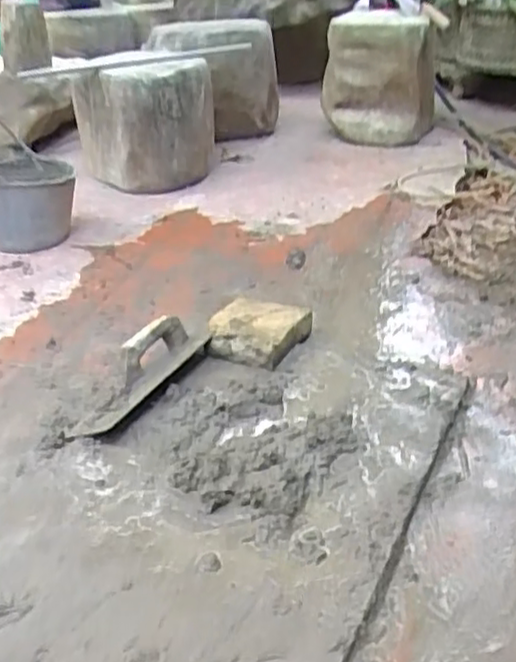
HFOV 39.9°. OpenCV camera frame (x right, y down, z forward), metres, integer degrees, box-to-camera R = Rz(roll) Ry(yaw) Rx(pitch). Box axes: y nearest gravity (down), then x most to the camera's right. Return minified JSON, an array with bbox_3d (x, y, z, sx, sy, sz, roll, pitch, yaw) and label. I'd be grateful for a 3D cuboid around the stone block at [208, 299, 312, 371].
[{"bbox_3d":[0.000,-0.006,1.300,0.167,0.055,0.194,11,33,22],"label":"stone block"}]

